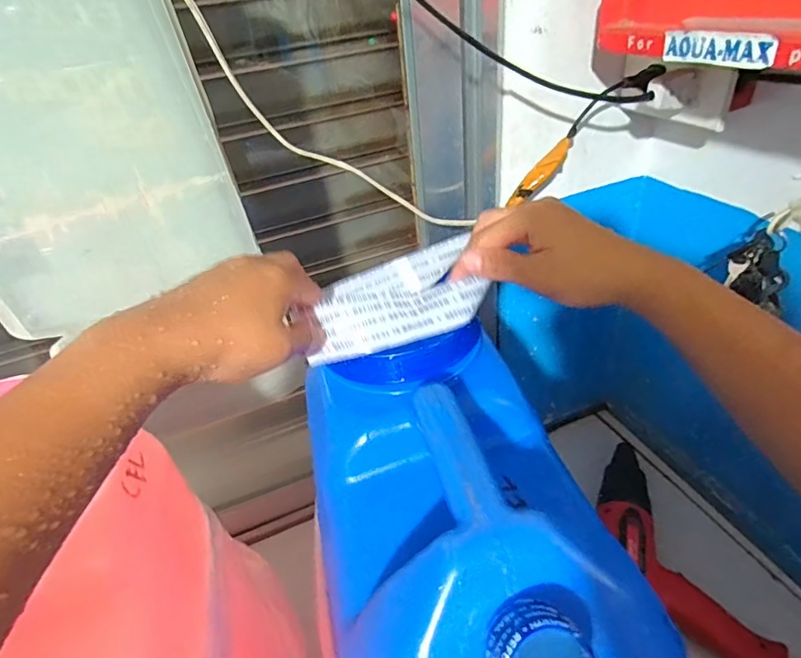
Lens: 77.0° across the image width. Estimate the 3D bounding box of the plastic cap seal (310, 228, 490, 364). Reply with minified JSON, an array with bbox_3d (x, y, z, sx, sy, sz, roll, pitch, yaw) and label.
[{"bbox_3d":[-0.003,-0.017,0.359,0.126,0.036,0.069,-17,37,-14],"label":"plastic cap seal"}]

